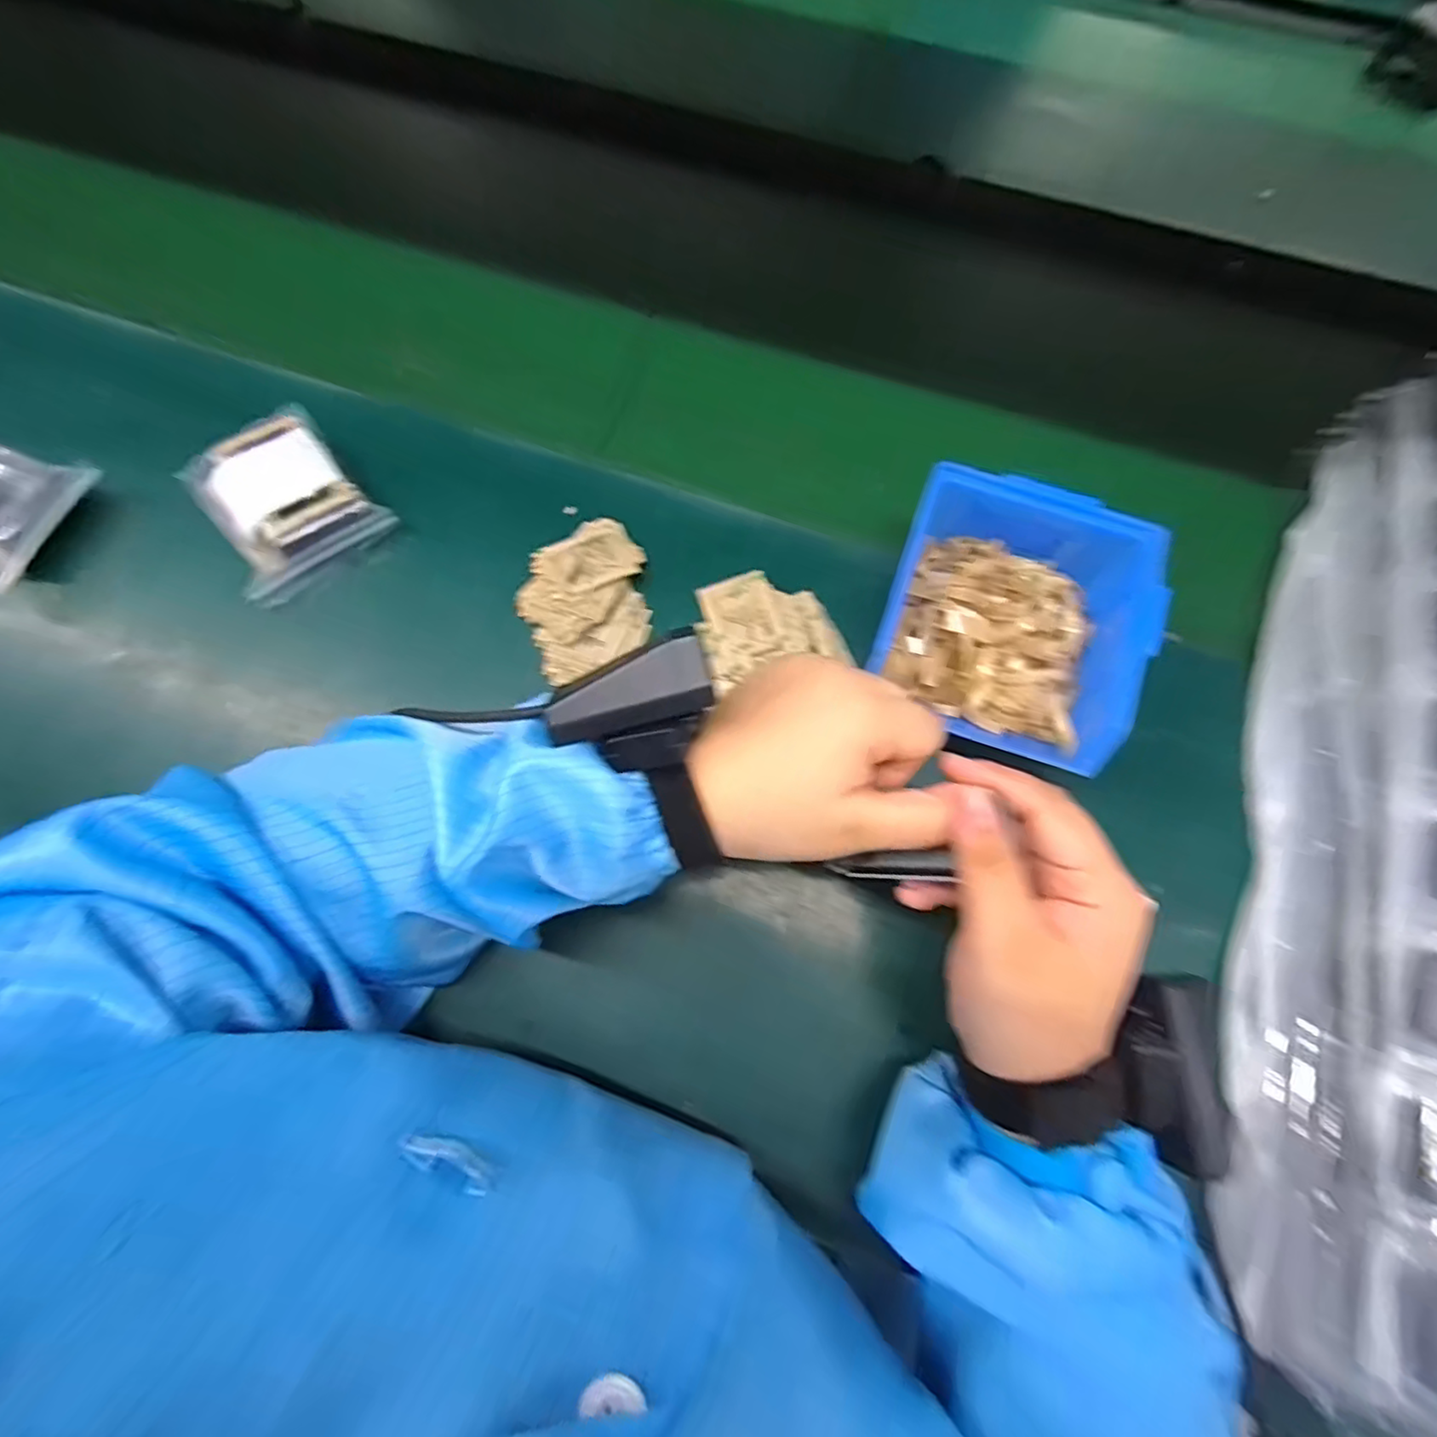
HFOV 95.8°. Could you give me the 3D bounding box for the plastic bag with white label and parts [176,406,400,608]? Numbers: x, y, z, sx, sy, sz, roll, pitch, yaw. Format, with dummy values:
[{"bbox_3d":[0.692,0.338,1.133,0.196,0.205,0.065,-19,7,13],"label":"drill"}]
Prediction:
[{"bbox_3d":[-0.262,-0.132,0.393,0.090,0.037,0.103,-36,76,-12],"label":"plastic bag with white label and parts"}]

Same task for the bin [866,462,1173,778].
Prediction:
[{"bbox_3d":[0.152,-0.054,0.347,0.123,0.064,0.134,20,73,5],"label":"bin"}]

